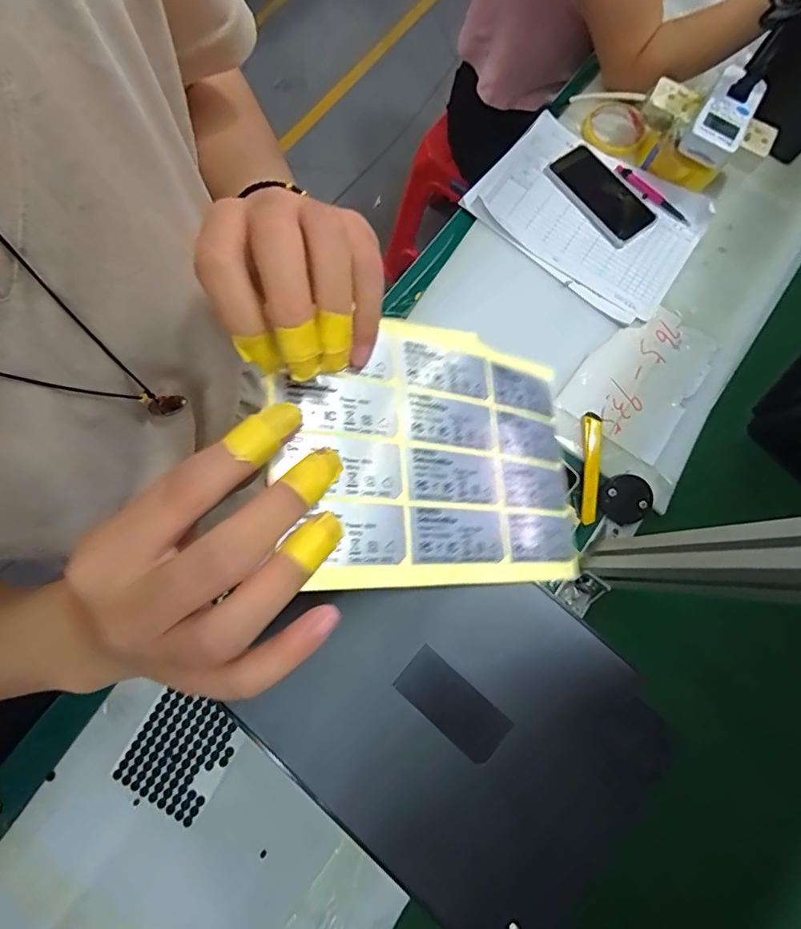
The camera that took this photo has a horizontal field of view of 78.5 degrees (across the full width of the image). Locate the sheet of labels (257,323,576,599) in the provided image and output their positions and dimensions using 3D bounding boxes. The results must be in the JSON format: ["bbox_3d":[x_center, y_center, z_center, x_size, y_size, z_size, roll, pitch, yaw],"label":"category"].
[{"bbox_3d":[0.021,-0.006,0.227,0.155,0.007,0.118,3,74,-33],"label":"sheet of labels"}]

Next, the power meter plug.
[{"bbox_3d":[0.408,-0.439,0.621,0.063,0.043,0.115,32,78,3],"label":"power meter plug"}]

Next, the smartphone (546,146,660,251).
[{"bbox_3d":[0.287,-0.390,0.708,0.092,0.014,0.166,-37,83,-10],"label":"smartphone"}]

